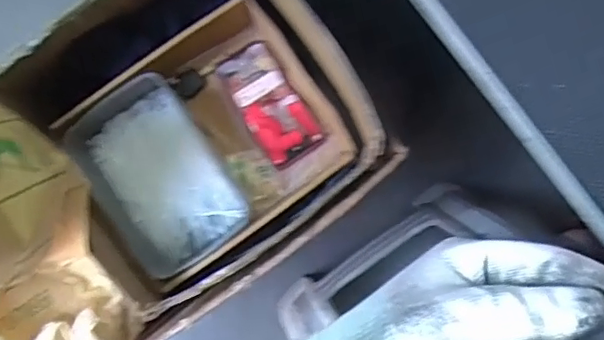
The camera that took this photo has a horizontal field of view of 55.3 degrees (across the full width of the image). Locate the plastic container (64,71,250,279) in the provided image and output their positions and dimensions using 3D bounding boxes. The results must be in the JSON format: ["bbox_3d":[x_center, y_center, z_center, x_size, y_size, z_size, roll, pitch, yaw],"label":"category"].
[{"bbox_3d":[-0.183,0.011,0.734,0.161,0.064,0.232,-32,88,0],"label":"plastic container"}]

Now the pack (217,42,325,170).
[{"bbox_3d":[-0.044,-0.087,0.764,0.075,0.017,0.159,-34,89,0],"label":"pack"}]

